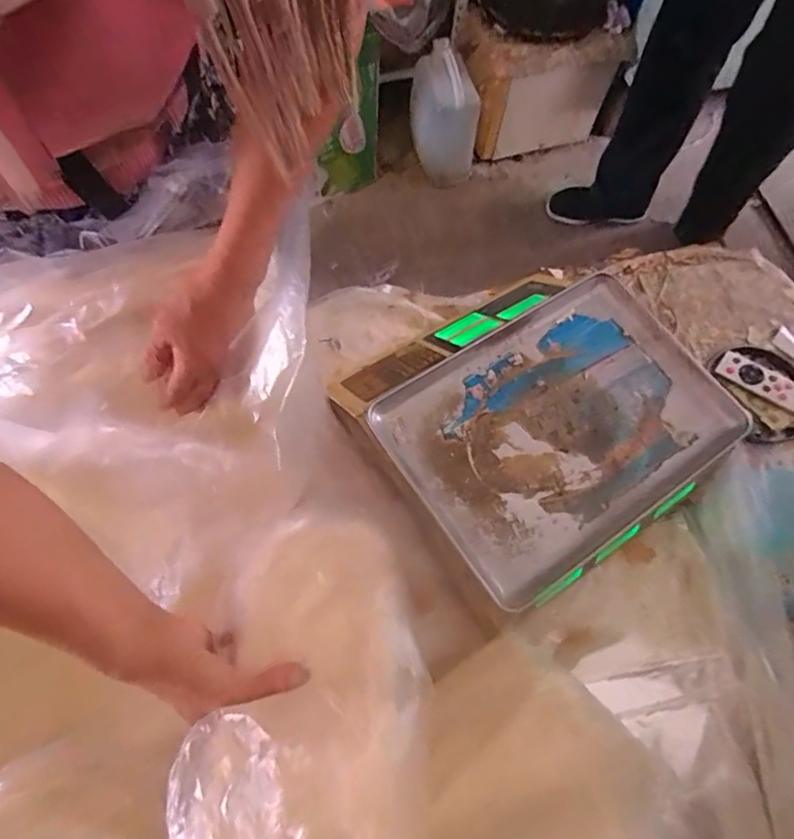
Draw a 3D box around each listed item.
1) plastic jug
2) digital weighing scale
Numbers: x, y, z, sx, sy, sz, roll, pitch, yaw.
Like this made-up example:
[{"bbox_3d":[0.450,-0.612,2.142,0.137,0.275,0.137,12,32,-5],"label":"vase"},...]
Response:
[{"bbox_3d":[0.120,-0.724,1.301,0.144,0.275,0.121,-15,69,-8],"label":"plastic jug"},{"bbox_3d":[0.144,-0.004,0.582,0.337,0.099,0.323,-33,73,-15],"label":"digital weighing scale"}]

